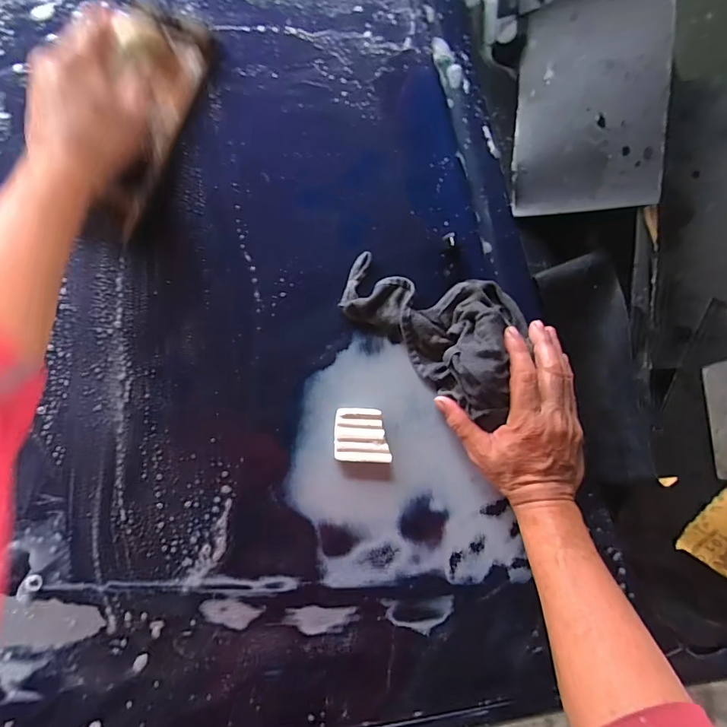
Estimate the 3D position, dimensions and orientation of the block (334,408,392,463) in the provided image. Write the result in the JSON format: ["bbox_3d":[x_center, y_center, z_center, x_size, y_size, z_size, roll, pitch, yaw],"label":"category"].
[{"bbox_3d":[-0.002,0.069,0.428,0.052,0.016,0.051,2,85,-9],"label":"block"}]

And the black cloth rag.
[{"bbox_3d":[0.082,-0.046,0.420,0.195,0.068,0.112,41,81,-4],"label":"black cloth rag"}]

